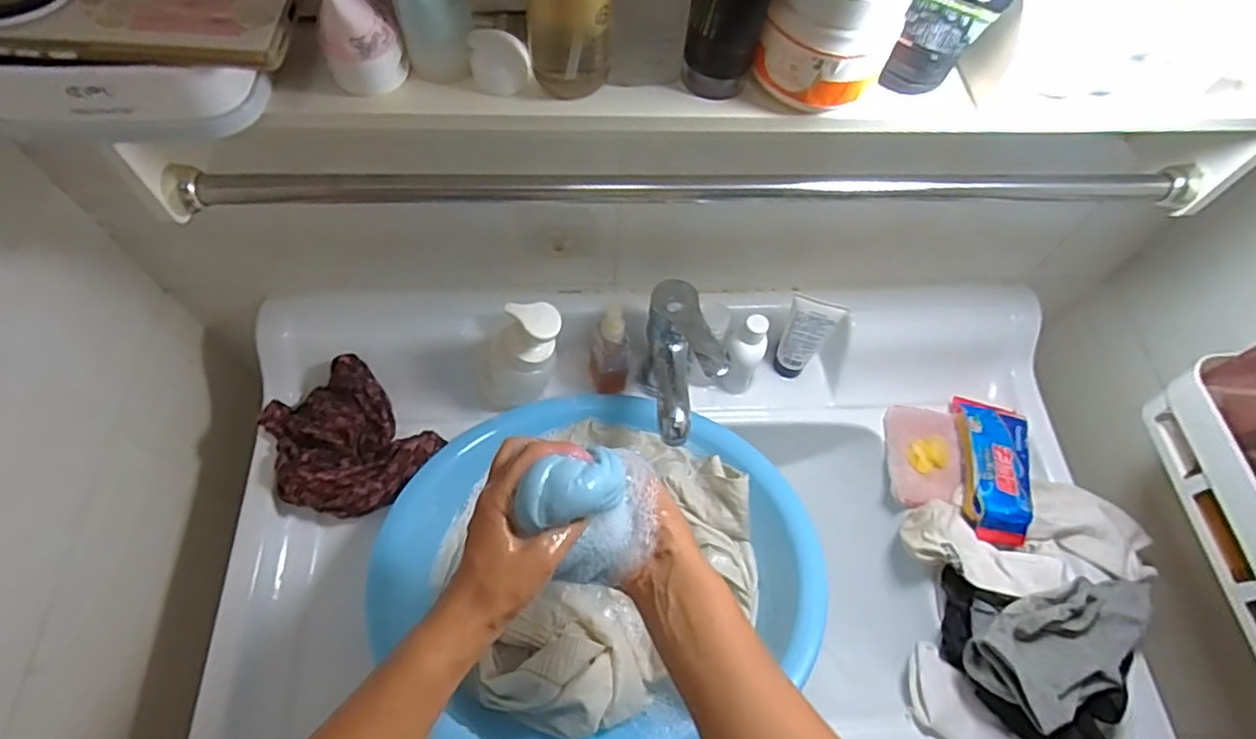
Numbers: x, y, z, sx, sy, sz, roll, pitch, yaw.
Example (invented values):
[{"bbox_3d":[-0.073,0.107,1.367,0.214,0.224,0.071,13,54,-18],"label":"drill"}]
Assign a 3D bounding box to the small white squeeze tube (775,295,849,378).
[{"bbox_3d":[0.180,-0.030,0.664,0.046,0.115,0.027,22,63,8],"label":"small white squeeze tube"}]

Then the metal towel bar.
[{"bbox_3d":[0.056,-0.126,0.433,0.678,0.019,0.033,-2,62,-5],"label":"metal towel bar"}]

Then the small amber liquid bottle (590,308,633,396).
[{"bbox_3d":[-0.015,-0.018,0.639,0.038,0.123,0.035,5,62,-1],"label":"small amber liquid bottle"}]

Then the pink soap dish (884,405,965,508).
[{"bbox_3d":[0.315,0.089,0.679,0.070,0.023,0.112,8,62,1],"label":"pink soap dish"}]

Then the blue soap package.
[{"bbox_3d":[0.367,0.098,0.641,0.061,0.032,0.145,12,62,3],"label":"blue soap package"}]

